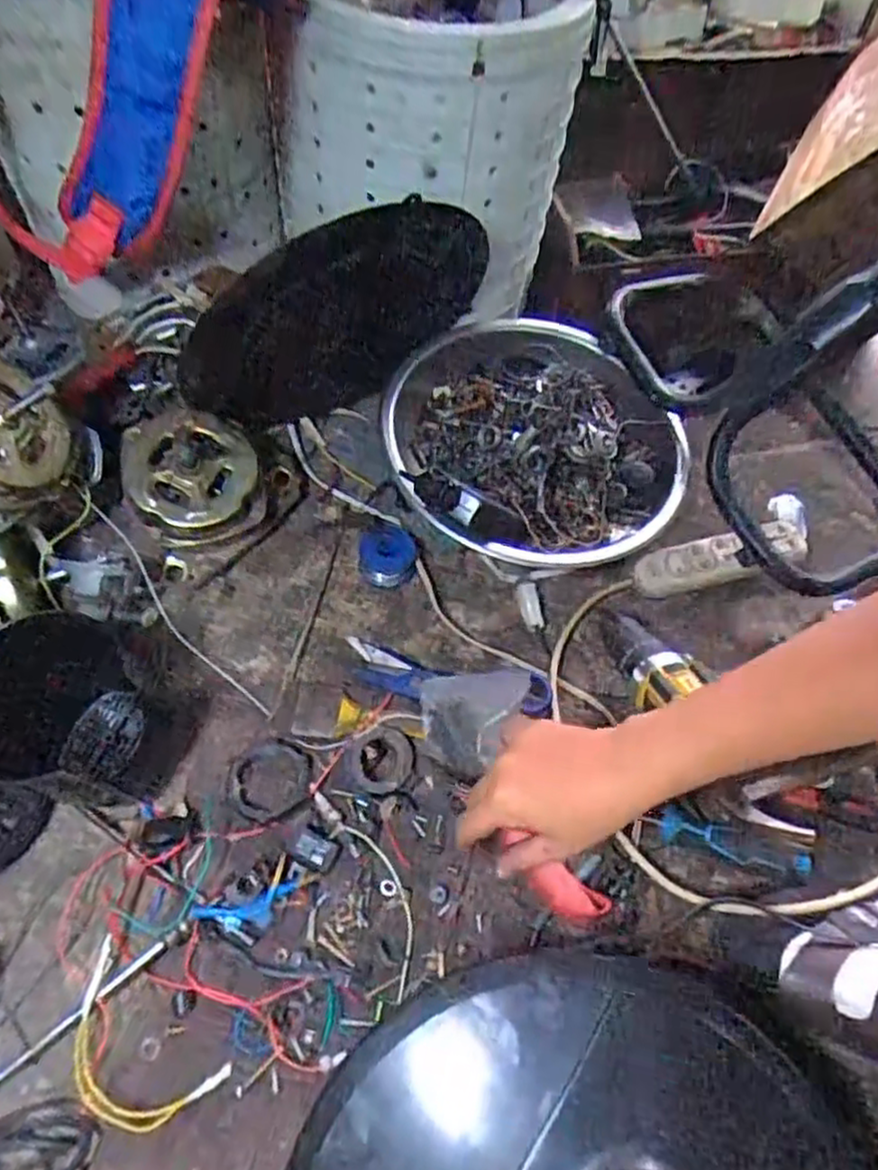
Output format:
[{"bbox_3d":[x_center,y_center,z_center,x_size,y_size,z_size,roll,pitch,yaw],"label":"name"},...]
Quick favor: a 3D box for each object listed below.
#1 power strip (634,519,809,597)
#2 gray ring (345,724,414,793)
[{"bbox_3d":[0.278,-0.024,0.716,0.183,0.034,0.048,-12,59,-12],"label":"power strip"},{"bbox_3d":[-0.047,0.140,0.586,0.051,0.018,0.053,2,57,-3],"label":"gray ring"}]

